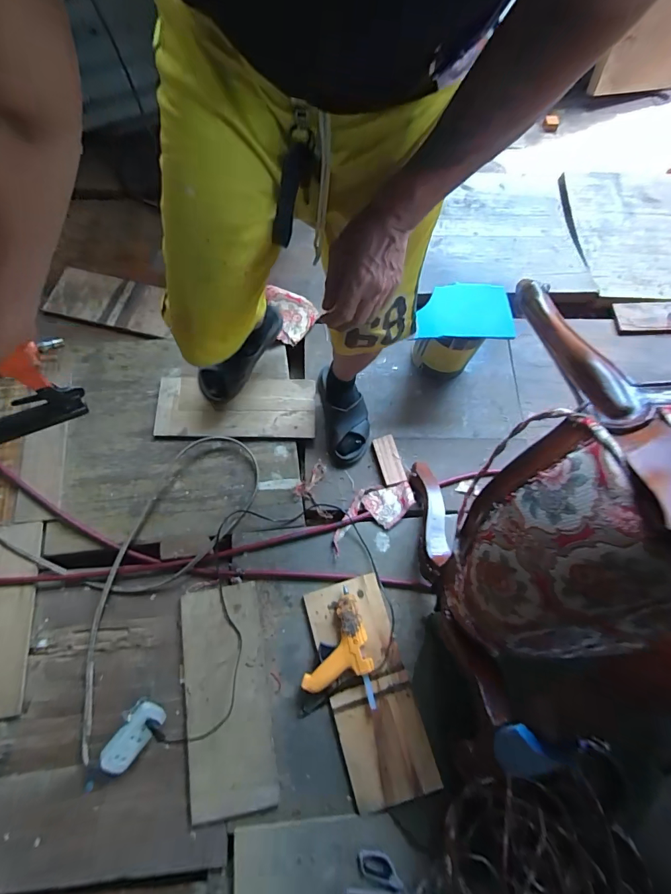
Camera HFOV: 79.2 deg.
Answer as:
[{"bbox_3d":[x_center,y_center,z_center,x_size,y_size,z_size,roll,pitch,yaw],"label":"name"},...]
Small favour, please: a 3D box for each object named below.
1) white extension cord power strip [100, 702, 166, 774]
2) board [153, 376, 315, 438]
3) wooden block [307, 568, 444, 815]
[{"bbox_3d":[-0.394,0.562,0.786,0.060,0.051,0.126,36,72,11],"label":"white extension cord power strip"},{"bbox_3d":[-0.257,-0.106,1.053,0.400,0.022,0.165,1,69,-2],"label":"board"},{"bbox_3d":[0.064,0.487,0.834,0.166,0.027,0.397,-17,69,-2],"label":"wooden block"}]

